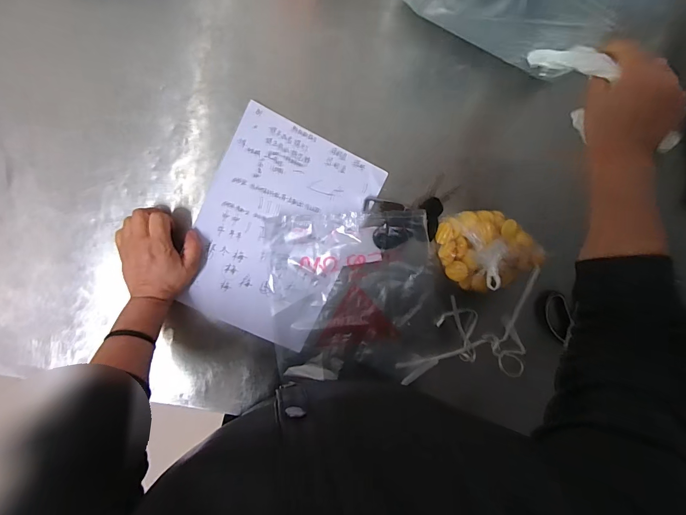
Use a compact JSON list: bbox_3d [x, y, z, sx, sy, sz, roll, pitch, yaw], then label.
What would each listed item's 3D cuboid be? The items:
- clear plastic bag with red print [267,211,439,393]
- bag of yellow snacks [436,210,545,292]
[{"bbox_3d":[0.019,0.059,0.476,0.222,0.022,0.232,-2,96,-5],"label":"clear plastic bag with red print"},{"bbox_3d":[0.193,-0.009,0.472,0.136,0.046,0.108,-8,96,-5],"label":"bag of yellow snacks"}]

